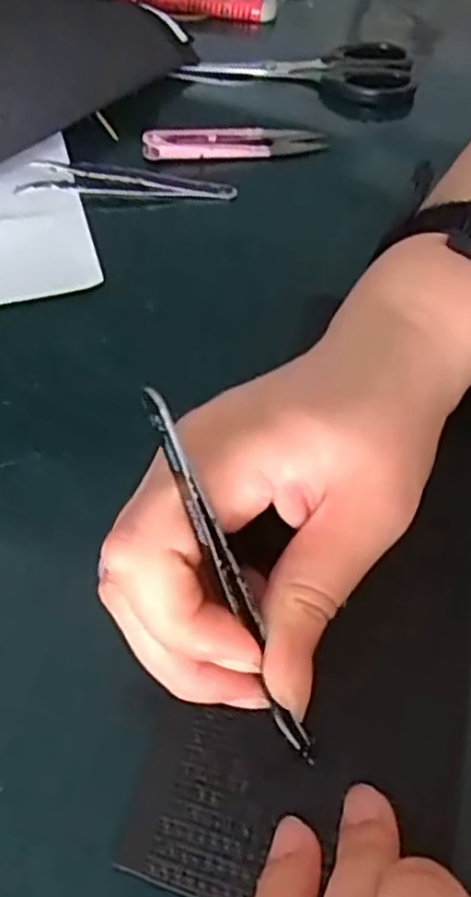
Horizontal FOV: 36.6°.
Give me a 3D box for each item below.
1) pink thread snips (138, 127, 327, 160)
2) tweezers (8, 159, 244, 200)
[{"bbox_3d":[0.000,-0.172,0.401,0.103,0.012,0.019,-8,54,-10],"label":"pink thread snips"},{"bbox_3d":[-0.057,-0.143,0.378,0.112,0.010,0.017,0,53,-4],"label":"tweezers"}]

